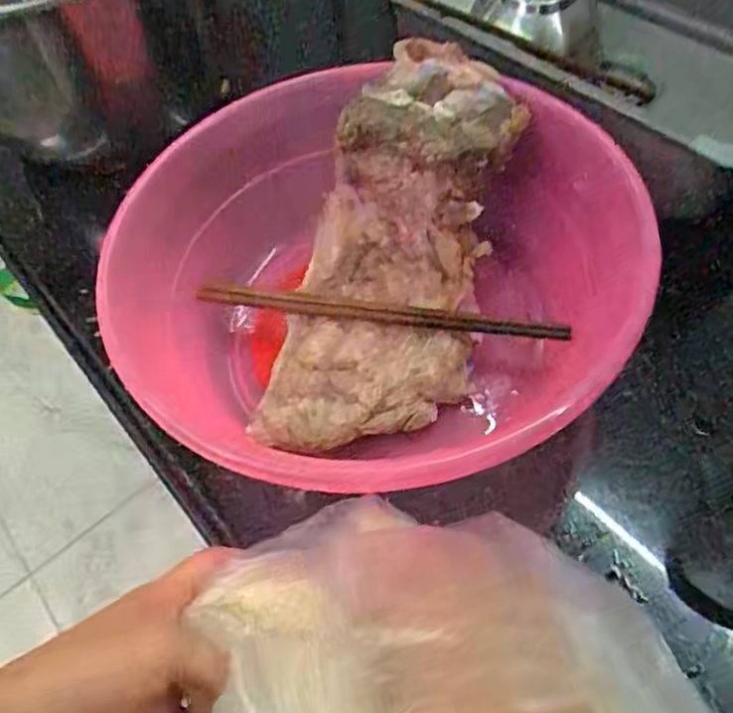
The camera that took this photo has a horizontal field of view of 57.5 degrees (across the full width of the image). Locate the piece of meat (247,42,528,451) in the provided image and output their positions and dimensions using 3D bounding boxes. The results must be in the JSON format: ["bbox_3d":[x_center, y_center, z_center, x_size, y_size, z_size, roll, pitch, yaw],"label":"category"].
[{"bbox_3d":[0.018,-0.070,0.429,0.124,0.078,0.268,17,90,16],"label":"piece of meat"}]

